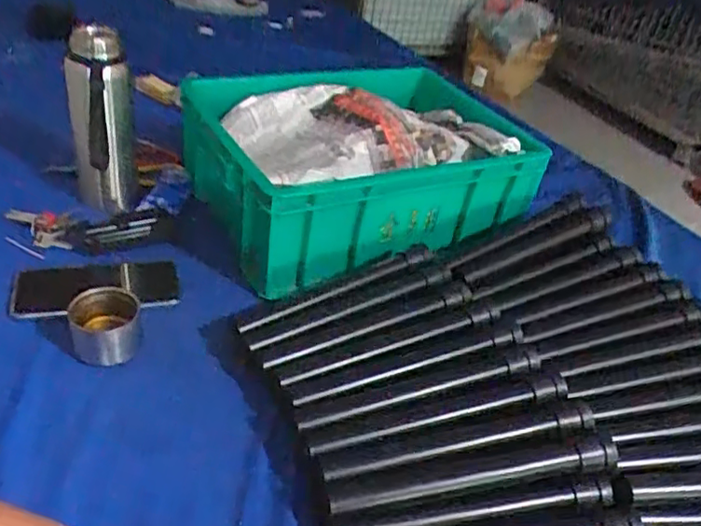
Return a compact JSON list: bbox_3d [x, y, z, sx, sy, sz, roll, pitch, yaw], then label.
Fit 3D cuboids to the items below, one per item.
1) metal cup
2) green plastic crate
[{"bbox_3d":[-0.235,0.061,0.583,0.064,0.057,0.064,0,38,0],"label":"metal cup"},{"bbox_3d":[0.014,-0.143,0.816,0.406,0.173,0.303,-13,41,-29],"label":"green plastic crate"}]

